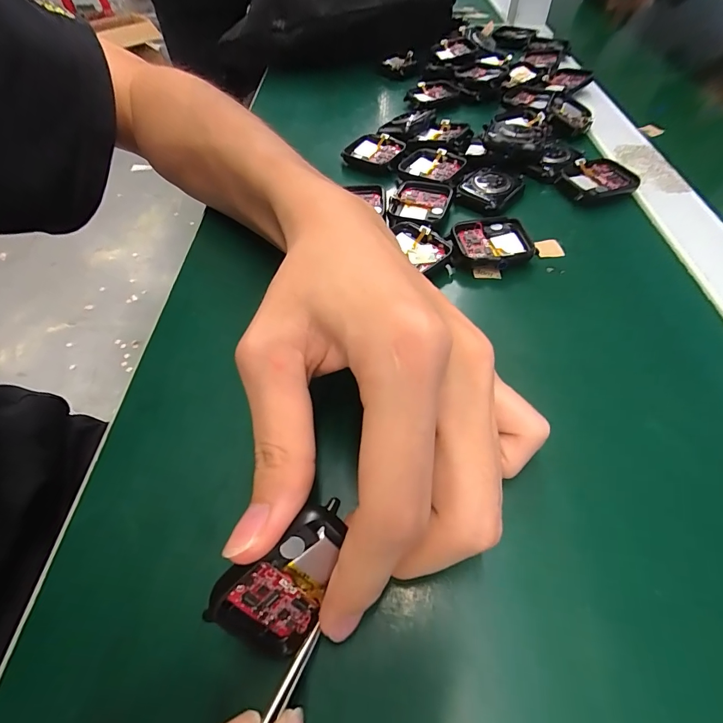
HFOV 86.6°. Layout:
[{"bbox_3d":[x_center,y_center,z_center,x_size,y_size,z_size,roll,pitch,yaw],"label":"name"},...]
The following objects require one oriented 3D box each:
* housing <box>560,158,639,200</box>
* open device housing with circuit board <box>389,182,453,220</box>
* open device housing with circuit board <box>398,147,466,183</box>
[{"bbox_3d":[0.160,-0.122,0.259,0.046,0.011,0.037,-14,54,-7],"label":"housing"},{"bbox_3d":[0.040,-0.107,0.255,0.036,0.008,0.035,17,56,15],"label":"open device housing with circuit board"},{"bbox_3d":[0.051,-0.140,0.276,0.042,0.010,0.034,26,59,20],"label":"open device housing with circuit board"}]

